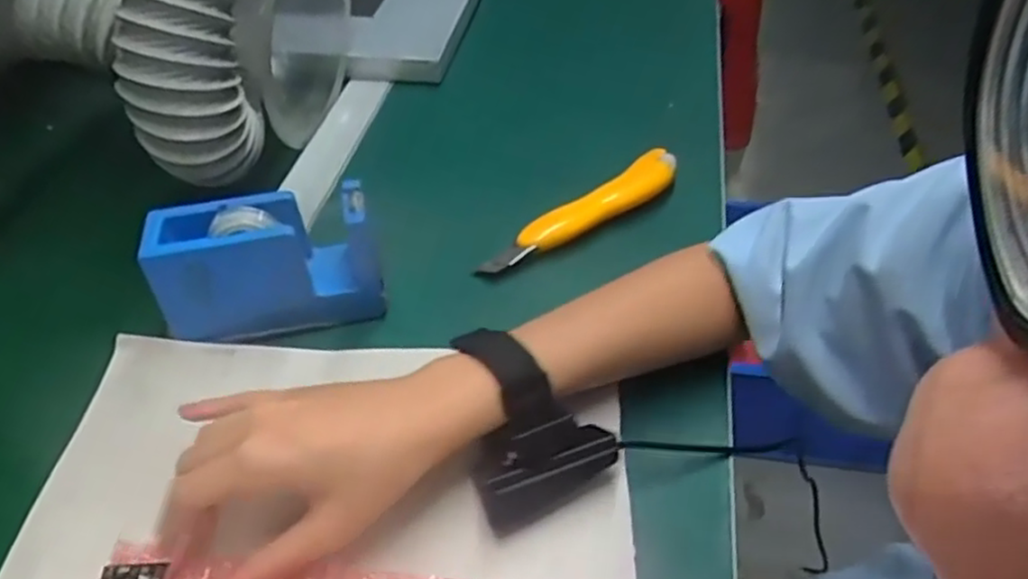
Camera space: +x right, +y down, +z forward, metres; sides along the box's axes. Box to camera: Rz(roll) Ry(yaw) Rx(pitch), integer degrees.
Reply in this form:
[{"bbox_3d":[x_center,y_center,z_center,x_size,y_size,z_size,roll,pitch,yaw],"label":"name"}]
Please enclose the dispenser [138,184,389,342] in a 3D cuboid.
[{"bbox_3d":[-0.149,-0.016,0.450,0.130,0.075,0.048,-11,46,-8],"label":"dispenser"}]

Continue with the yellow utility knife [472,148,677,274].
[{"bbox_3d":[0.053,-0.054,0.519,0.171,0.020,0.034,-32,52,-26],"label":"yellow utility knife"}]

